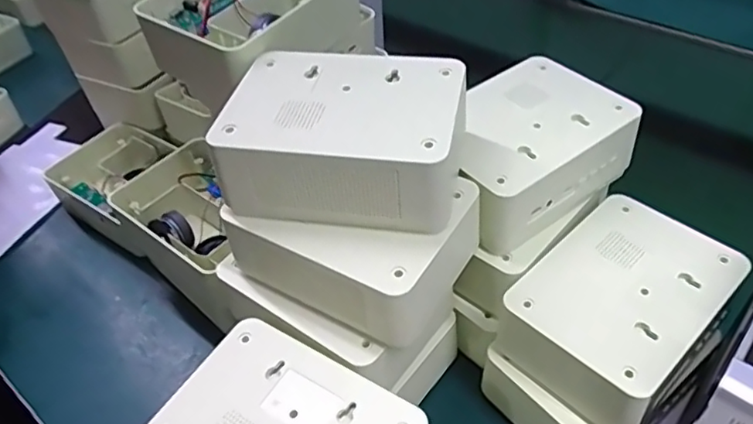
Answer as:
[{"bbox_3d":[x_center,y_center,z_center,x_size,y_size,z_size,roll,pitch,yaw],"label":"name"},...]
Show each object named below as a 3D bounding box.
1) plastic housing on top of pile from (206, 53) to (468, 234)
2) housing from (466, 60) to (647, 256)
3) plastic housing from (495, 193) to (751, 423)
[{"bbox_3d":[-0.019,-0.045,0.363,0.138,0.055,0.109,6,45,11],"label":"plastic housing on top of pile"},{"bbox_3d":[0.103,-0.046,0.430,0.138,0.055,0.100,-29,50,-22],"label":"housing"},{"bbox_3d":[0.159,0.067,0.397,0.153,0.056,0.103,-36,52,-28],"label":"plastic housing"}]

